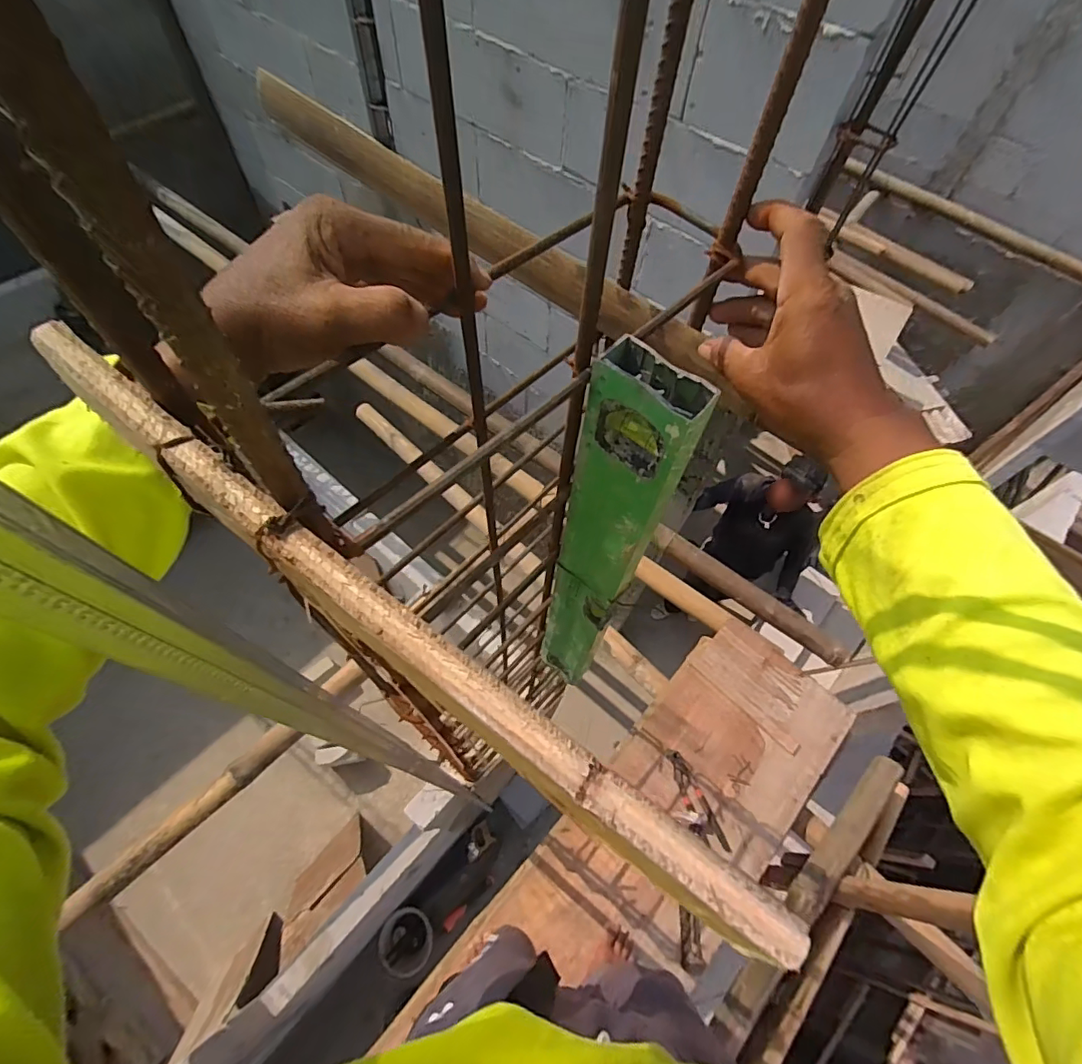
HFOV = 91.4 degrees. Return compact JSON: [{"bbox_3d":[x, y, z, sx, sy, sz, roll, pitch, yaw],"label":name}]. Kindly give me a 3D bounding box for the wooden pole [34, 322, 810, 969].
[{"bbox_3d":[-0.057,0.019,0.160,0.300,0.019,0.015,34,64,15],"label":"wooden pole"}]

